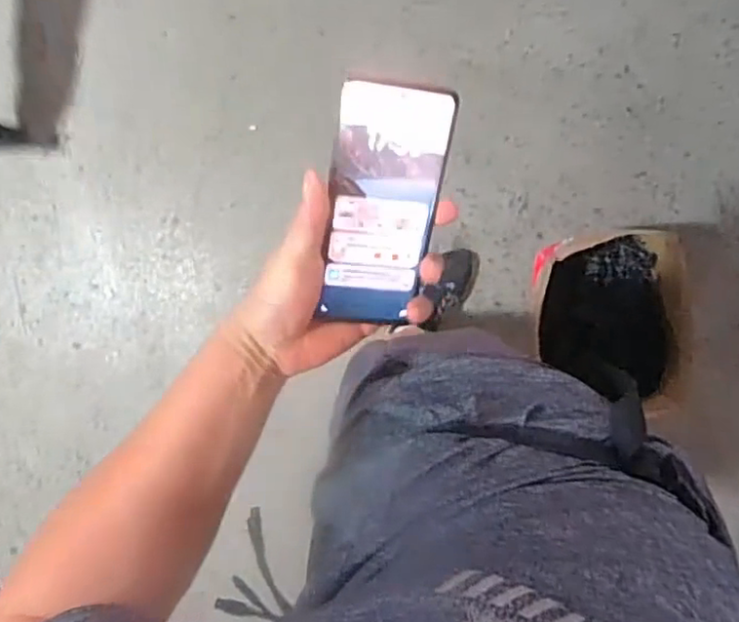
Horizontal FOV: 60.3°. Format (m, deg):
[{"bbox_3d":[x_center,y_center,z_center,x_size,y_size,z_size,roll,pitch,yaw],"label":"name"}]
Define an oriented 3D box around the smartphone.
[{"bbox_3d":[0.010,-0.067,0.425,0.074,0.005,0.157,2,113,-16],"label":"smartphone"}]

